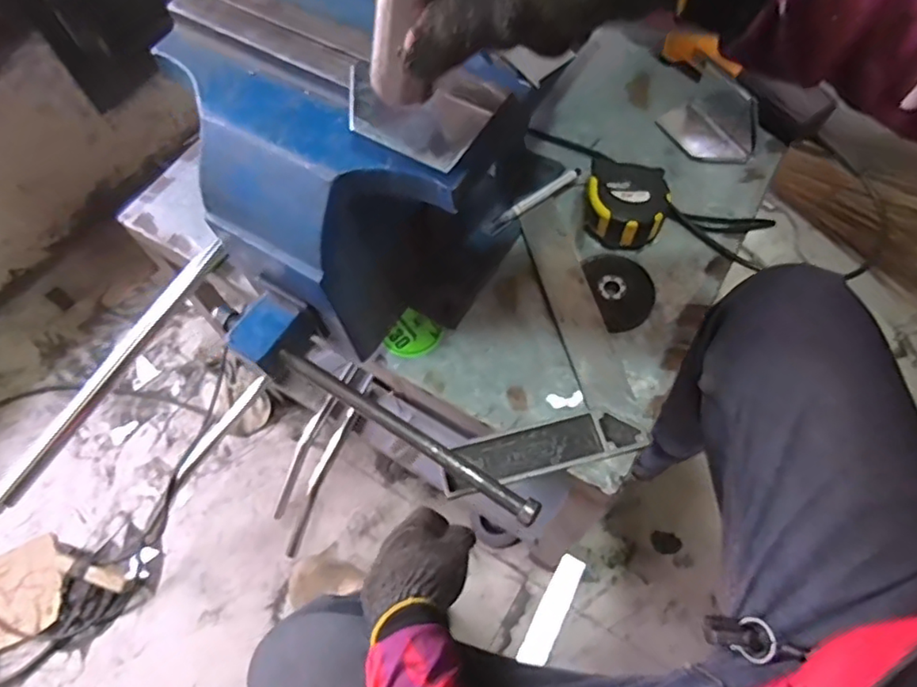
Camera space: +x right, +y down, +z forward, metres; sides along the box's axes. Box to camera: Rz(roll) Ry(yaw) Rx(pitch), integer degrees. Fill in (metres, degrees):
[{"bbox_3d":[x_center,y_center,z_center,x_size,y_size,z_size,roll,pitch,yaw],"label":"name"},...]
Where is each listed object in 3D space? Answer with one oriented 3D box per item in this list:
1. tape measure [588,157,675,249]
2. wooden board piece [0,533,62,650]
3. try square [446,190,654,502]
[{"bbox_3d":[0.177,-0.144,0.624,0.084,0.043,0.083,4,64,4],"label":"tape measure"},{"bbox_3d":[-0.765,0.428,1.011,0.192,0.030,0.157,-28,62,-12],"label":"wooden board piece"},{"bbox_3d":[0.052,-0.009,0.582,0.183,0.015,0.275,-12,63,-7],"label":"try square"}]

